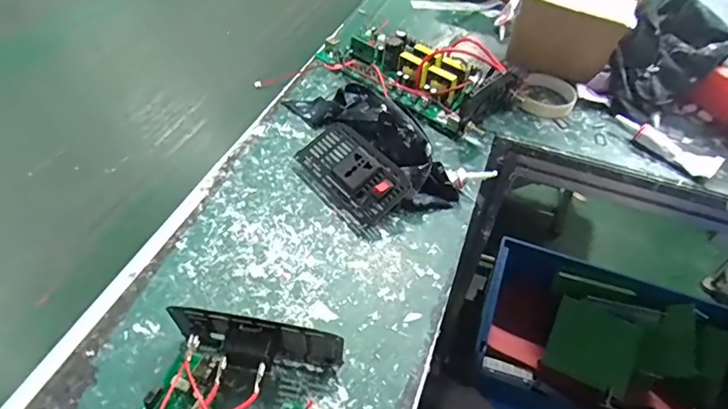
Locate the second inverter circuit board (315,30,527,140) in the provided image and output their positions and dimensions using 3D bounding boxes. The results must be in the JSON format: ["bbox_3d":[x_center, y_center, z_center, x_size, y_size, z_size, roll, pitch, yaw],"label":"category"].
[{"bbox_3d":[0.070,-0.198,0.685,0.265,0.061,0.134,36,53,25],"label":"second inverter circuit board"}]

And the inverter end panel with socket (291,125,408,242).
[{"bbox_3d":[-0.016,-0.033,0.536,0.083,0.020,0.138,-45,62,-5],"label":"inverter end panel with socket"}]

